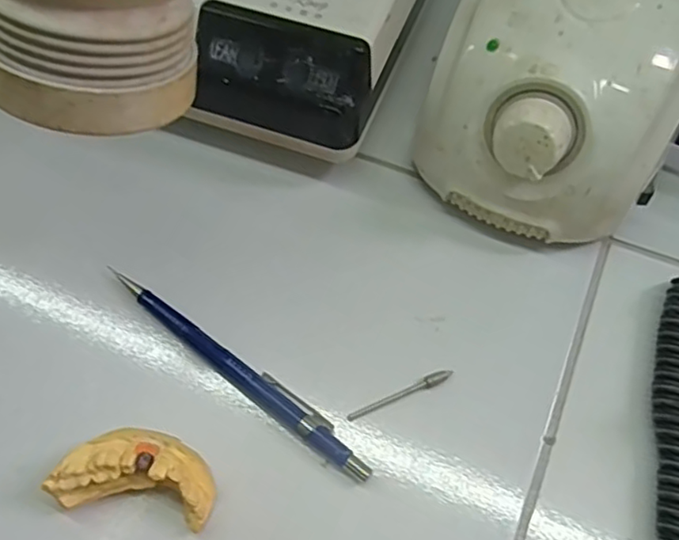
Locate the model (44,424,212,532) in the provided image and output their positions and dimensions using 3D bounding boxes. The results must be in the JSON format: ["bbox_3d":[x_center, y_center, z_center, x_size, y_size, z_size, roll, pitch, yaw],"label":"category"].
[{"bbox_3d":[-0.074,0.075,0.233,0.055,0.025,0.029,7,65,6],"label":"model"}]

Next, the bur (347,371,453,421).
[{"bbox_3d":[0.024,0.050,0.253,0.045,0.004,0.005,-20,65,-7],"label":"bur"}]

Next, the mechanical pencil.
[{"bbox_3d":[-0.042,0.040,0.256,0.135,0.010,0.012,35,70,17],"label":"mechanical pencil"}]

